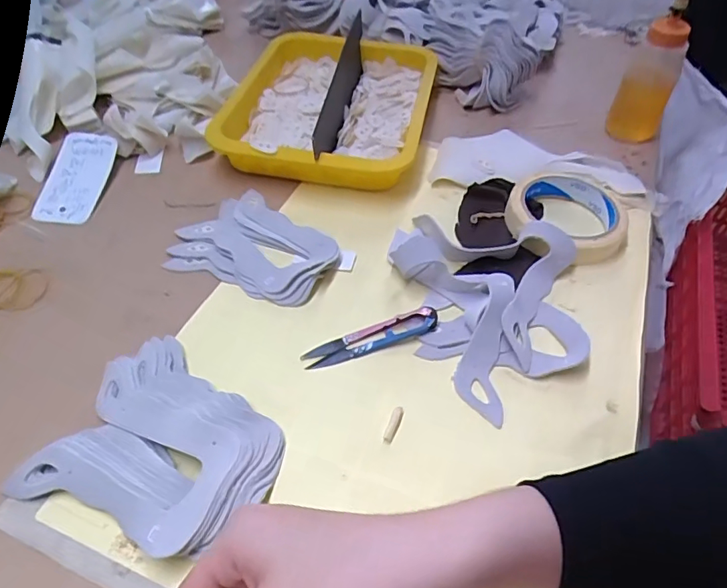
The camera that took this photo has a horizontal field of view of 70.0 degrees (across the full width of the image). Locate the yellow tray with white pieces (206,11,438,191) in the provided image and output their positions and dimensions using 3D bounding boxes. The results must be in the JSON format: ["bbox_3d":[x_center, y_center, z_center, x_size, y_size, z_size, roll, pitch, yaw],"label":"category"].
[{"bbox_3d":[-0.032,-0.206,0.559,0.198,0.044,0.271,10,46,6],"label":"yellow tray with white pieces"}]

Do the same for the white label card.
[{"bbox_3d":[-0.268,-0.109,0.484,0.052,0.007,0.102,2,62,-2],"label":"white label card"}]

